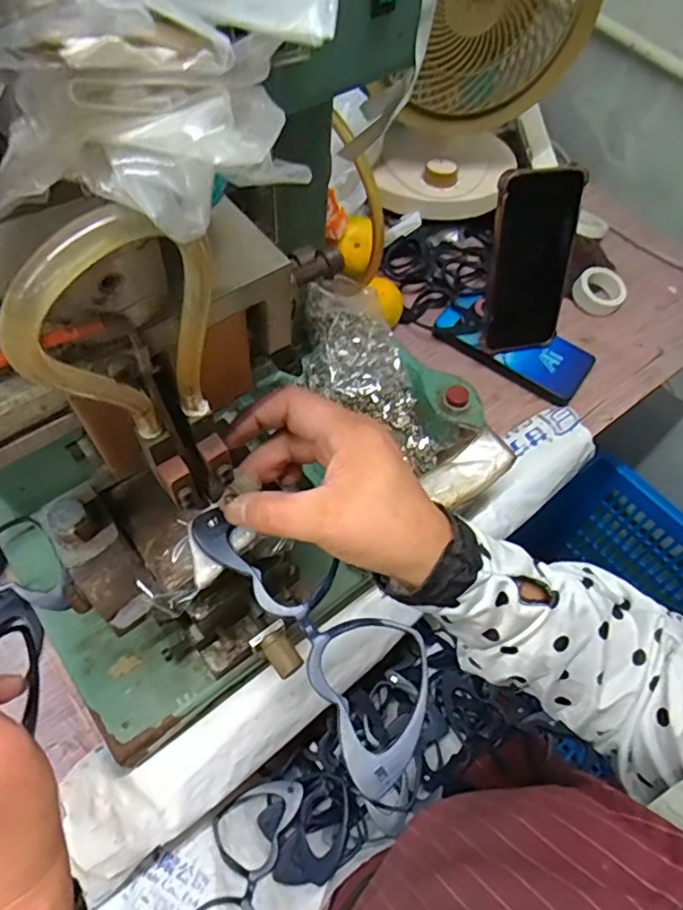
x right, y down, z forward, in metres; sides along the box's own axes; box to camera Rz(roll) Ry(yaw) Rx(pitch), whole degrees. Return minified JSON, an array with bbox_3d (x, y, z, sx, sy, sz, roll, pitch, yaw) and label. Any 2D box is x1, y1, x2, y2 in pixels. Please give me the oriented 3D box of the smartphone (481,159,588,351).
[{"bbox_3d":[0.178,-0.175,0.535,0.075,0.167,0.015,-9,43,-4],"label":"smartphone"}]

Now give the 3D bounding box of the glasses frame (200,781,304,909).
[{"bbox_3d":[-0.077,0.322,0.429,0.063,0.016,0.149,15,45,4],"label":"glasses frame"}]

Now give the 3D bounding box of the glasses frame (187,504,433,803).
[{"bbox_3d":[-0.011,0.078,0.277,0.062,0.014,0.148,-36,74,-22],"label":"glasses frame"}]

